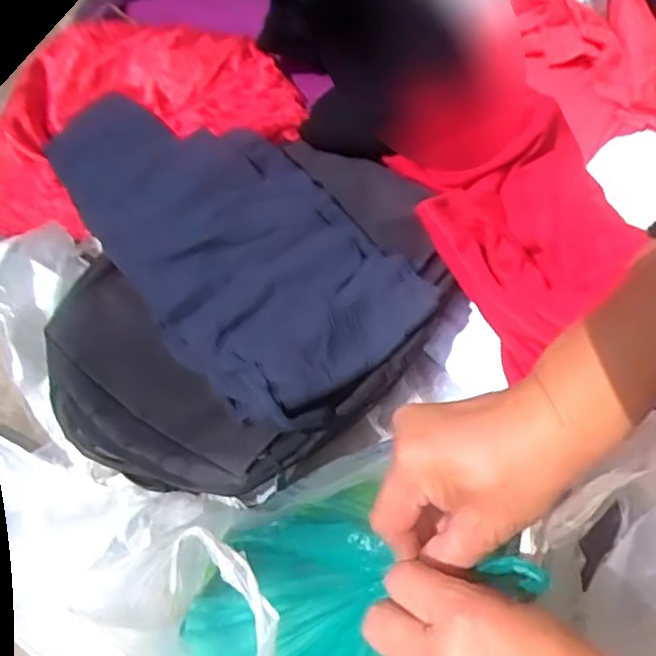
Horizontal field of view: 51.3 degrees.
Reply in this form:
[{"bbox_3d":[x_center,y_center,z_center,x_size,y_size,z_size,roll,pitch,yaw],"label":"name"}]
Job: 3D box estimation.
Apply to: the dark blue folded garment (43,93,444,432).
[{"bbox_3d":[-0.113,-0.113,0.669,0.224,0.051,0.448,-38,68,-22],"label":"dark blue folded garment"}]

